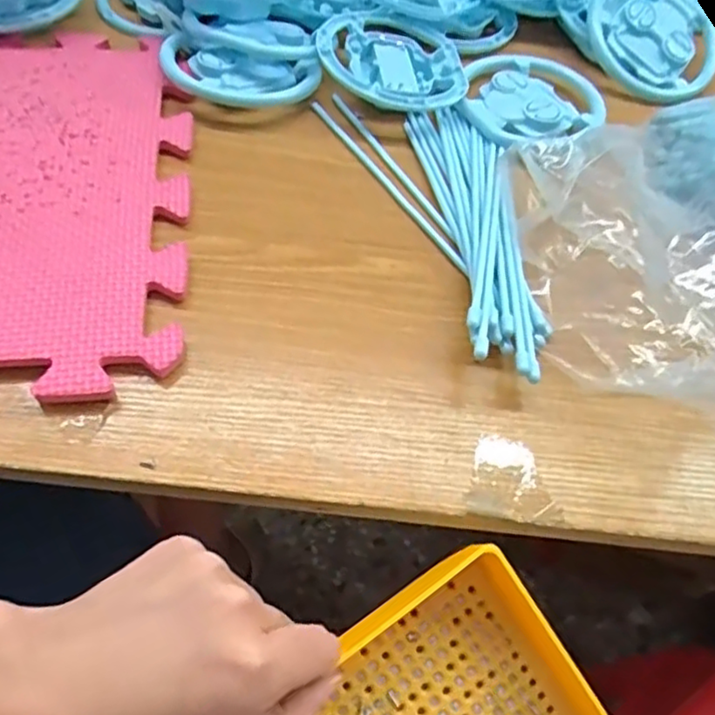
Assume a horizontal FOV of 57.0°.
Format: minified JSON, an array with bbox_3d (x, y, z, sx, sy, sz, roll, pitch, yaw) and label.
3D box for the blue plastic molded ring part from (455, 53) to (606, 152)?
[{"bbox_3d":[0.115,-0.177,0.448,0.088,0.014,0.099,-27,62,-22],"label":"blue plastic molded ring part"}]

